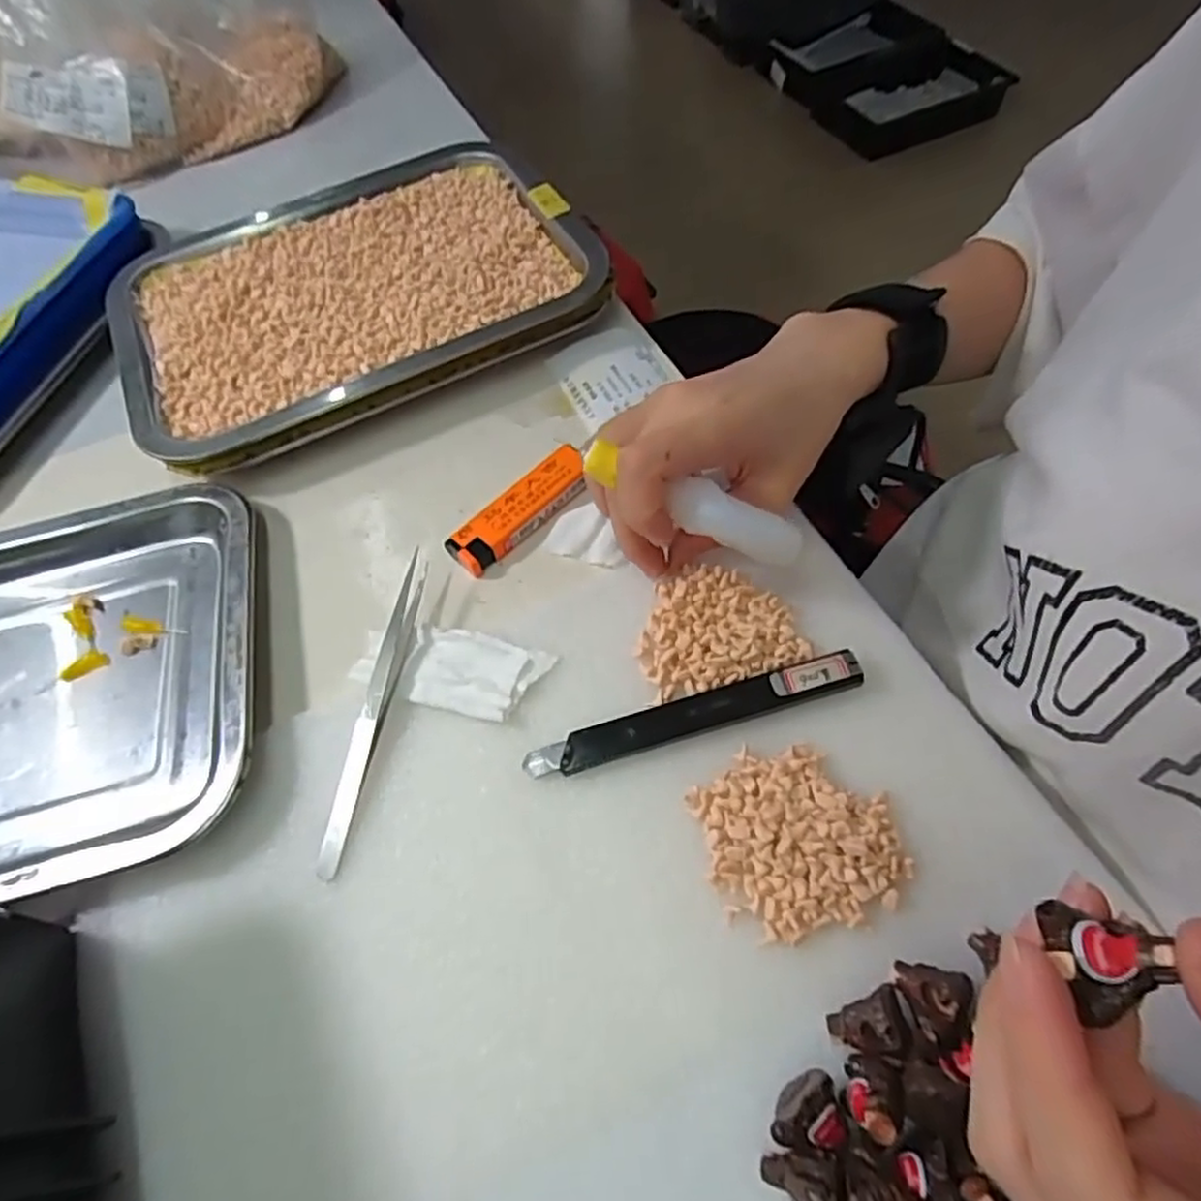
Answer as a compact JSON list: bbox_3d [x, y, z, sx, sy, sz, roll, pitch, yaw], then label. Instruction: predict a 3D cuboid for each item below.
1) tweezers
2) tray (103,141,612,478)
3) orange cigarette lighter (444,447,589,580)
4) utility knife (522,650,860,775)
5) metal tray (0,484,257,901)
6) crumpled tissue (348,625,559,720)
[{"bbox_3d":[-0.093,0.041,0.295,0.014,0.004,0.140,4,59,6],"label":"tweezers"},{"bbox_3d":[-0.144,-0.182,0.411,0.257,0.027,0.194,-25,61,-11],"label":"tray"},{"bbox_3d":[-0.038,-0.044,0.338,0.079,0.015,0.023,-40,65,-19],"label":"orange cigarette lighter"},{"bbox_3d":[0.036,0.044,0.275,0.133,0.012,0.017,-15,59,-5],"label":"utility knife"},{"bbox_3d":[-0.275,0.046,0.304,0.258,0.025,0.180,-14,59,-5],"label":"metal tray"},{"bbox_3d":[-0.065,0.028,0.298,0.080,0.006,0.036,14,61,12],"label":"crumpled tissue"}]

